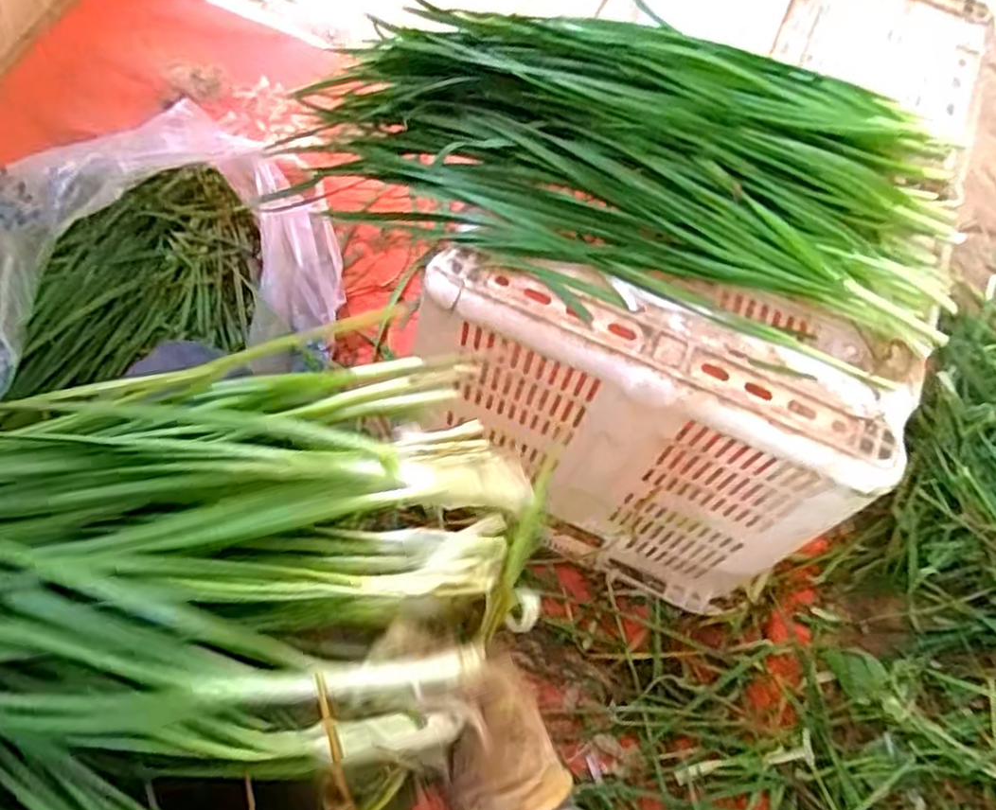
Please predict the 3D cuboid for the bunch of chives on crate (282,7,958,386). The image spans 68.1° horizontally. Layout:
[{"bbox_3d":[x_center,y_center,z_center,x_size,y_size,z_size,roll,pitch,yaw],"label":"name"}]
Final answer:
[{"bbox_3d":[0.101,-0.196,0.597,0.525,0.087,0.231,14,68,2],"label":"bunch of chives on crate"}]

